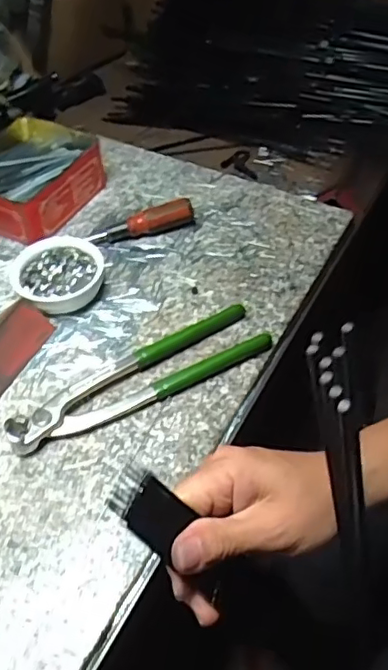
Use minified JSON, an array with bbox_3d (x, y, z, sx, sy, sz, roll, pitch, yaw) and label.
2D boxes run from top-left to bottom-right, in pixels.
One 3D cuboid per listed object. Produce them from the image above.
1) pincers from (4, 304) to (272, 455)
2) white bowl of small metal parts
[{"bbox_3d":[-0.039,0.029,0.428,0.194,0.016,0.048,-25,53,-19],"label":"pincers"},{"bbox_3d":[-0.112,-0.050,0.489,0.069,0.026,0.069,-1,49,1],"label":"white bowl of small metal parts"}]

